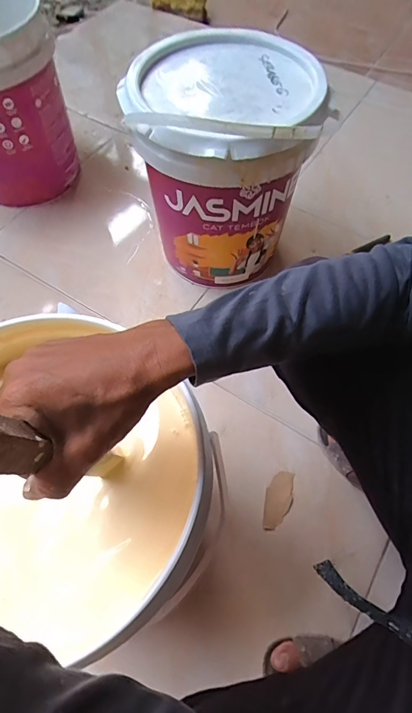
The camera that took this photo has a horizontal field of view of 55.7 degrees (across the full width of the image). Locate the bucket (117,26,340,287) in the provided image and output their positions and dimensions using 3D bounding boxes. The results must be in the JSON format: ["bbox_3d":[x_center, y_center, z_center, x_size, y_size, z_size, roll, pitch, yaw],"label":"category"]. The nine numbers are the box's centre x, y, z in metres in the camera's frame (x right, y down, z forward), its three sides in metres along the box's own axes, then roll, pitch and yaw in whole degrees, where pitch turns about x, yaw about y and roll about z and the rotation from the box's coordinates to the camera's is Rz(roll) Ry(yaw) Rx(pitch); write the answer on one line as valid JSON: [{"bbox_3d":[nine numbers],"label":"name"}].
[{"bbox_3d":[0.021,-0.324,0.722,0.301,0.376,0.315,0,63,-1],"label":"bucket"}]

